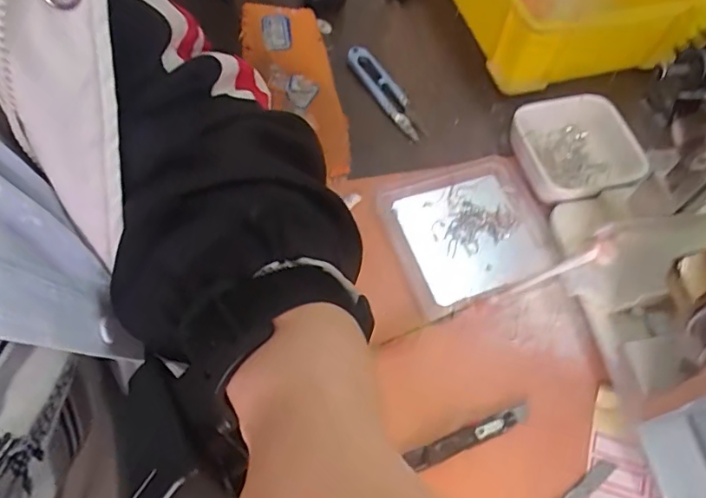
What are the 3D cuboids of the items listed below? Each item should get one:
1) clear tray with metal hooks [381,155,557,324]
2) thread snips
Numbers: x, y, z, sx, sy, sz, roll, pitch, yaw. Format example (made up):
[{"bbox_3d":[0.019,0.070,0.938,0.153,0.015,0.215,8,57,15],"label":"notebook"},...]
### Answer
[{"bbox_3d":[0.081,-0.011,0.390,0.107,0.022,0.108,-15,64,-11],"label":"clear tray with metal hooks"},{"bbox_3d":[0.029,-0.129,0.454,0.021,0.014,0.098,-29,67,-18],"label":"thread snips"}]

